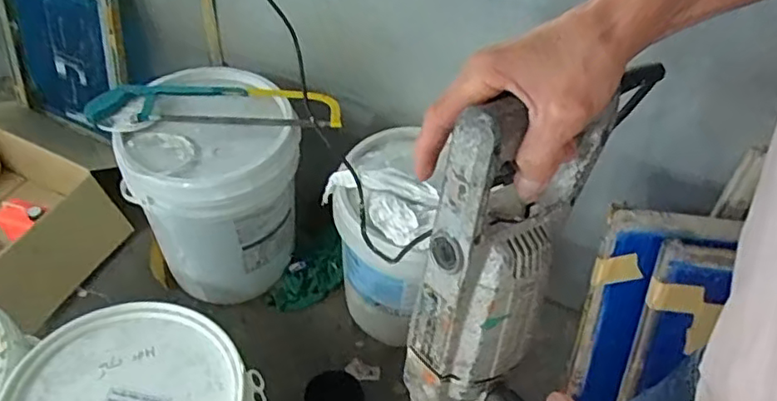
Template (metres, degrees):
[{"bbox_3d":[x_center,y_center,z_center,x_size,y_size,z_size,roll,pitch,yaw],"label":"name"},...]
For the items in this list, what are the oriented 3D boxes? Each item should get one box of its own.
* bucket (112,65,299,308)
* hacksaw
[{"bbox_3d":[-0.355,-0.015,1.273,0.308,0.402,0.289,2,49,-3],"label":"bucket"},{"bbox_3d":[-0.328,-0.181,1.158,0.470,0.019,0.117,-1,49,-6],"label":"hacksaw"}]

